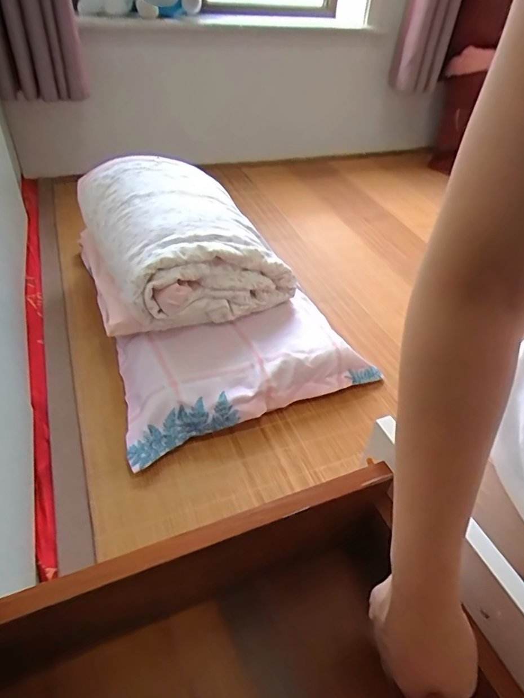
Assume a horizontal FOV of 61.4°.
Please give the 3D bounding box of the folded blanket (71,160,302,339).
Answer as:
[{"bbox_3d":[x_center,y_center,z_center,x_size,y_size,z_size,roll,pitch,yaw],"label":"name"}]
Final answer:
[{"bbox_3d":[-0.196,-0.250,0.952,0.359,0.166,0.502,-16,45,-23],"label":"folded blanket"}]

